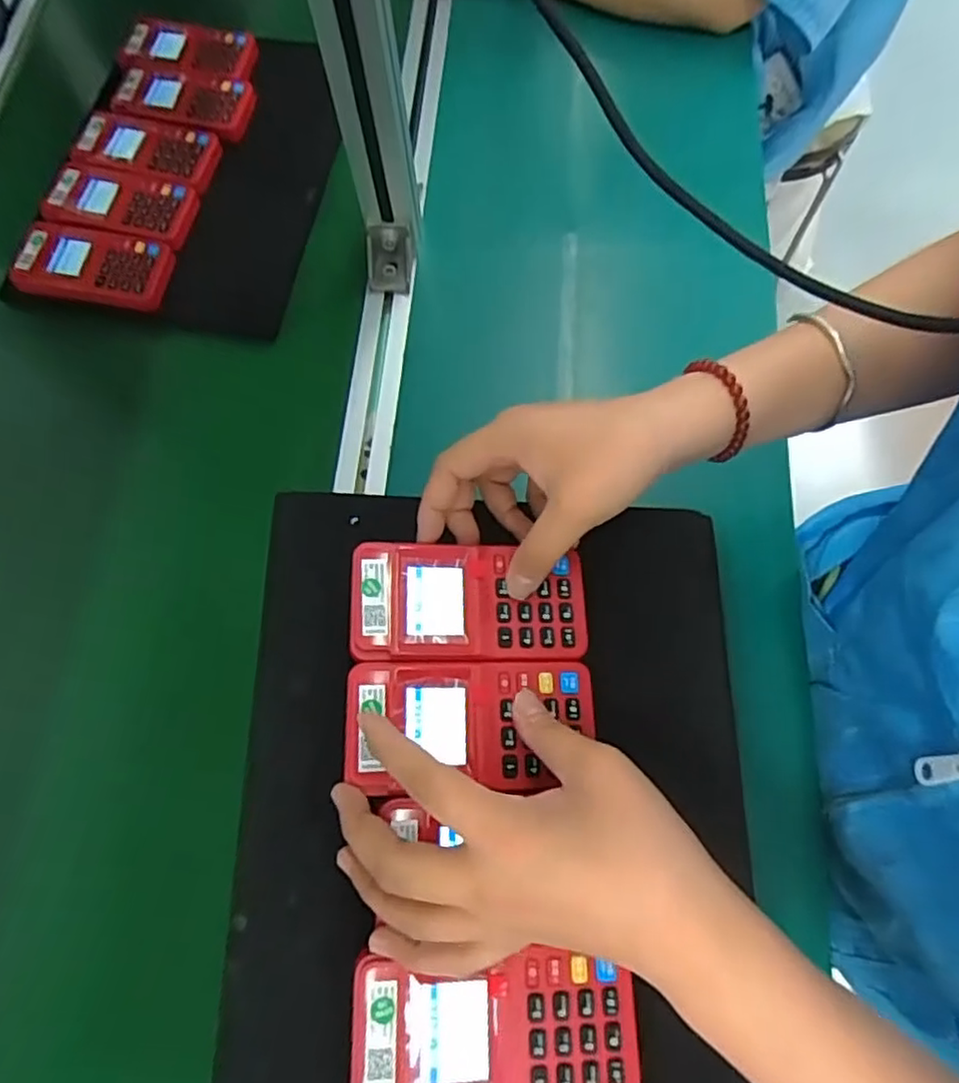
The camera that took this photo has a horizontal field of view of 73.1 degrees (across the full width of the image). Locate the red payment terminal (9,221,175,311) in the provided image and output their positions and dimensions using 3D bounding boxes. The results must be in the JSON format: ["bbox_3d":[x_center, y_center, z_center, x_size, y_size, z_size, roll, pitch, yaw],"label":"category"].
[{"bbox_3d":[-0.321,-0.231,0.536,0.124,0.016,0.062,10,75,5],"label":"red payment terminal"}]

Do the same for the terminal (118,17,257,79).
[{"bbox_3d":[-0.276,-0.474,0.621,0.124,0.016,0.067,8,75,4],"label":"terminal"}]

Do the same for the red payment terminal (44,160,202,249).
[{"bbox_3d":[-0.308,-0.294,0.558,0.115,0.021,0.069,11,75,5],"label":"red payment terminal"}]

